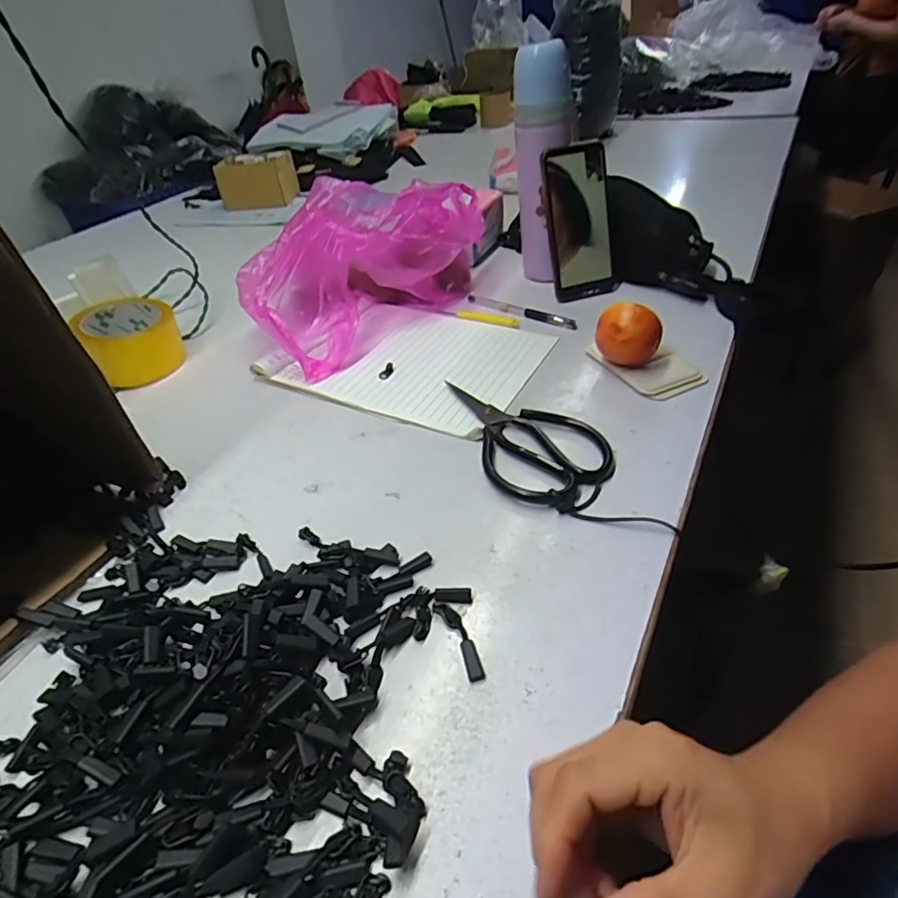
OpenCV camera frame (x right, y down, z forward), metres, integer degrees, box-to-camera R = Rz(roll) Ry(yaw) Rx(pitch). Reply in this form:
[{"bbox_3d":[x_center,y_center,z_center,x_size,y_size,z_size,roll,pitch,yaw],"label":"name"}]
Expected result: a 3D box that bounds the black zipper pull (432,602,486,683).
[{"bbox_3d":[0.007,0.114,0.322,0.012,0.005,0.055,-21,42,-16],"label":"black zipper pull"}]

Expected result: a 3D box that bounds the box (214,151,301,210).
[{"bbox_3d":[-0.387,-0.545,1.088,0.146,0.088,0.109,0,41,7],"label":"box"}]

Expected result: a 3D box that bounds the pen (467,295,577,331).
[{"bbox_3d":[0.082,-0.164,0.625,0.149,0.006,0.014,26,50,33],"label":"pen"}]

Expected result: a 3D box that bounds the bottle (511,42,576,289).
[{"bbox_3d":[0.115,-0.325,0.622,0.067,0.234,0.072,-32,46,-26],"label":"bottle"}]

